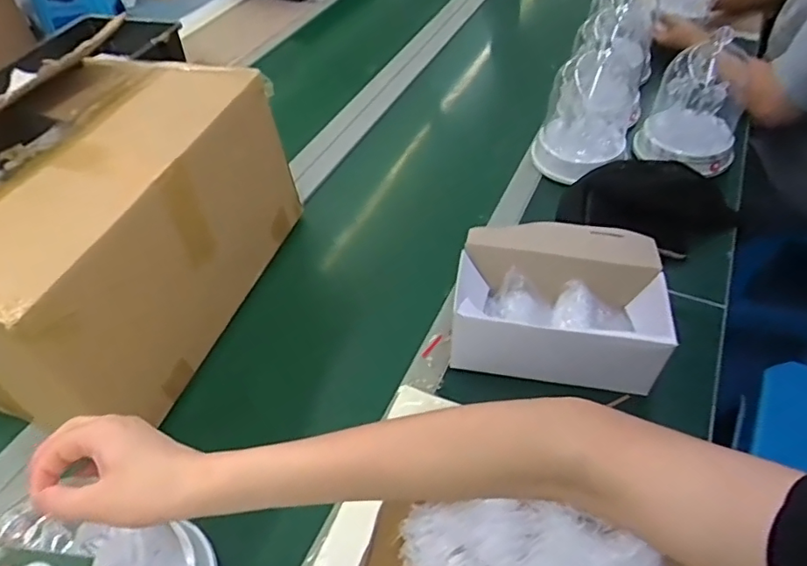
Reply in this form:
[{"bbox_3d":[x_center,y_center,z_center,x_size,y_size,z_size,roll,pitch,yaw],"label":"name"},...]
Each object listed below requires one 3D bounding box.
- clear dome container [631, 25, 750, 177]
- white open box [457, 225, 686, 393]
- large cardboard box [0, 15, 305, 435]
[{"bbox_3d":[0.465,-0.286,0.860,0.149,0.192,0.145,18,51,19],"label":"clear dome container"},{"bbox_3d":[0.188,0.020,0.675,0.234,0.098,0.189,7,49,10],"label":"white open box"},{"bbox_3d":[-0.376,-0.066,0.683,0.299,0.232,0.426,11,50,14],"label":"large cardboard box"}]

